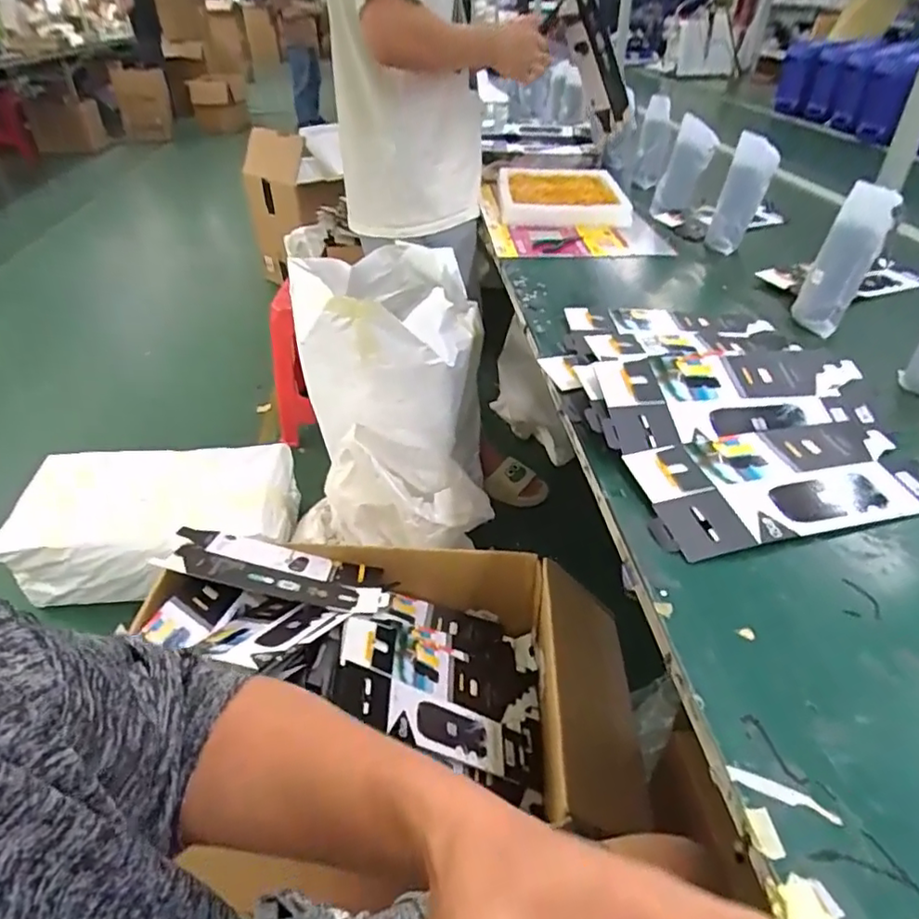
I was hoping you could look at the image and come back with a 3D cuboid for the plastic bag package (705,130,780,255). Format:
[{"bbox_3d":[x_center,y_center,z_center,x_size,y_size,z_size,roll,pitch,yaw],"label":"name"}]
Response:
[{"bbox_3d":[0.578,-0.540,1.212,0.092,0.201,0.066,19,42,23],"label":"plastic bag package"}]

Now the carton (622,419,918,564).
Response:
[{"bbox_3d":[0.345,0.019,0.627,0.332,0.018,0.142,-10,39,-12],"label":"carton"}]

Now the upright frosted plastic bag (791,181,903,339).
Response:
[{"bbox_3d":[0.579,-0.295,0.904,0.085,0.201,0.056,23,44,27],"label":"upright frosted plastic bag"}]

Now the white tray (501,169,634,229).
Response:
[{"bbox_3d":[0.247,-0.667,1.489,0.292,0.054,0.437,-1,38,-1],"label":"white tray"}]

